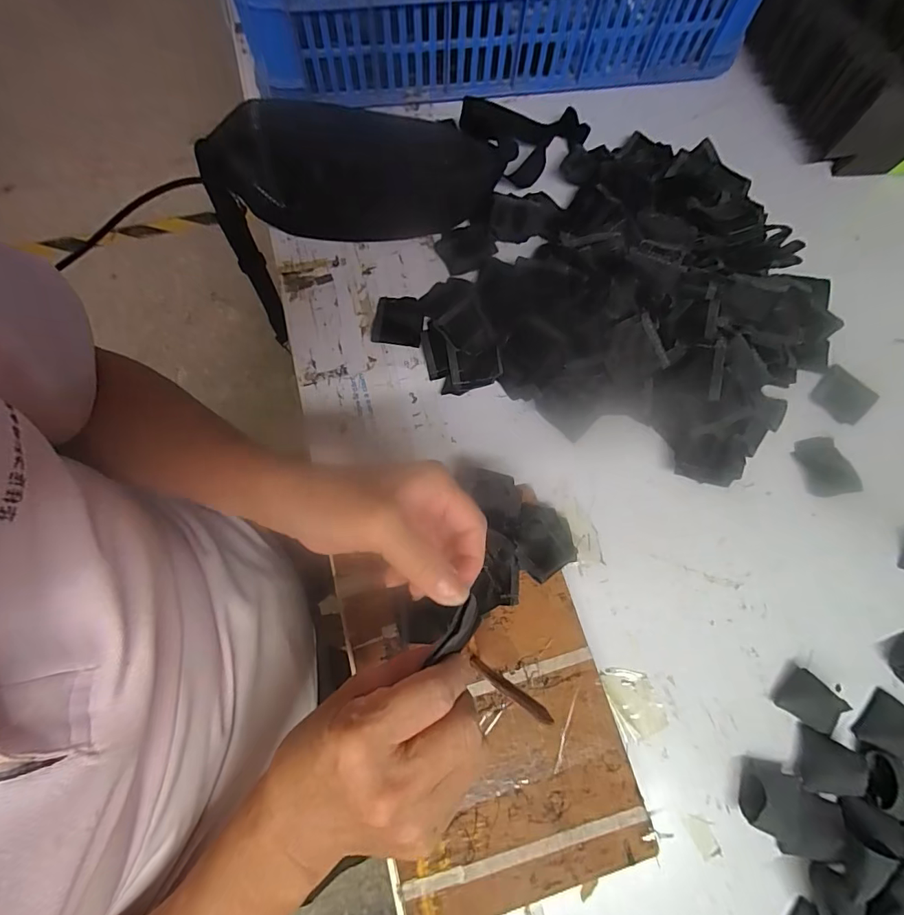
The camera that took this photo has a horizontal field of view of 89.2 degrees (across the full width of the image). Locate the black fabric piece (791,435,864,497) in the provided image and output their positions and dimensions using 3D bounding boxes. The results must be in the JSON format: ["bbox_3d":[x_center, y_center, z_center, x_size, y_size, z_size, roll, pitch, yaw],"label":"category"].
[{"bbox_3d":[0.345,0.008,0.423,0.052,0.004,0.056,-14,73,-5],"label":"black fabric piece"}]

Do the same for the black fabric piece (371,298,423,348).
[{"bbox_3d":[-0.053,-0.136,0.456,0.047,0.004,0.053,7,72,1],"label":"black fabric piece"}]

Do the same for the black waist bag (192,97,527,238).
[{"bbox_3d":[-0.094,-0.294,0.463,0.290,0.083,0.106,-1,72,-2],"label":"black waist bag"}]

